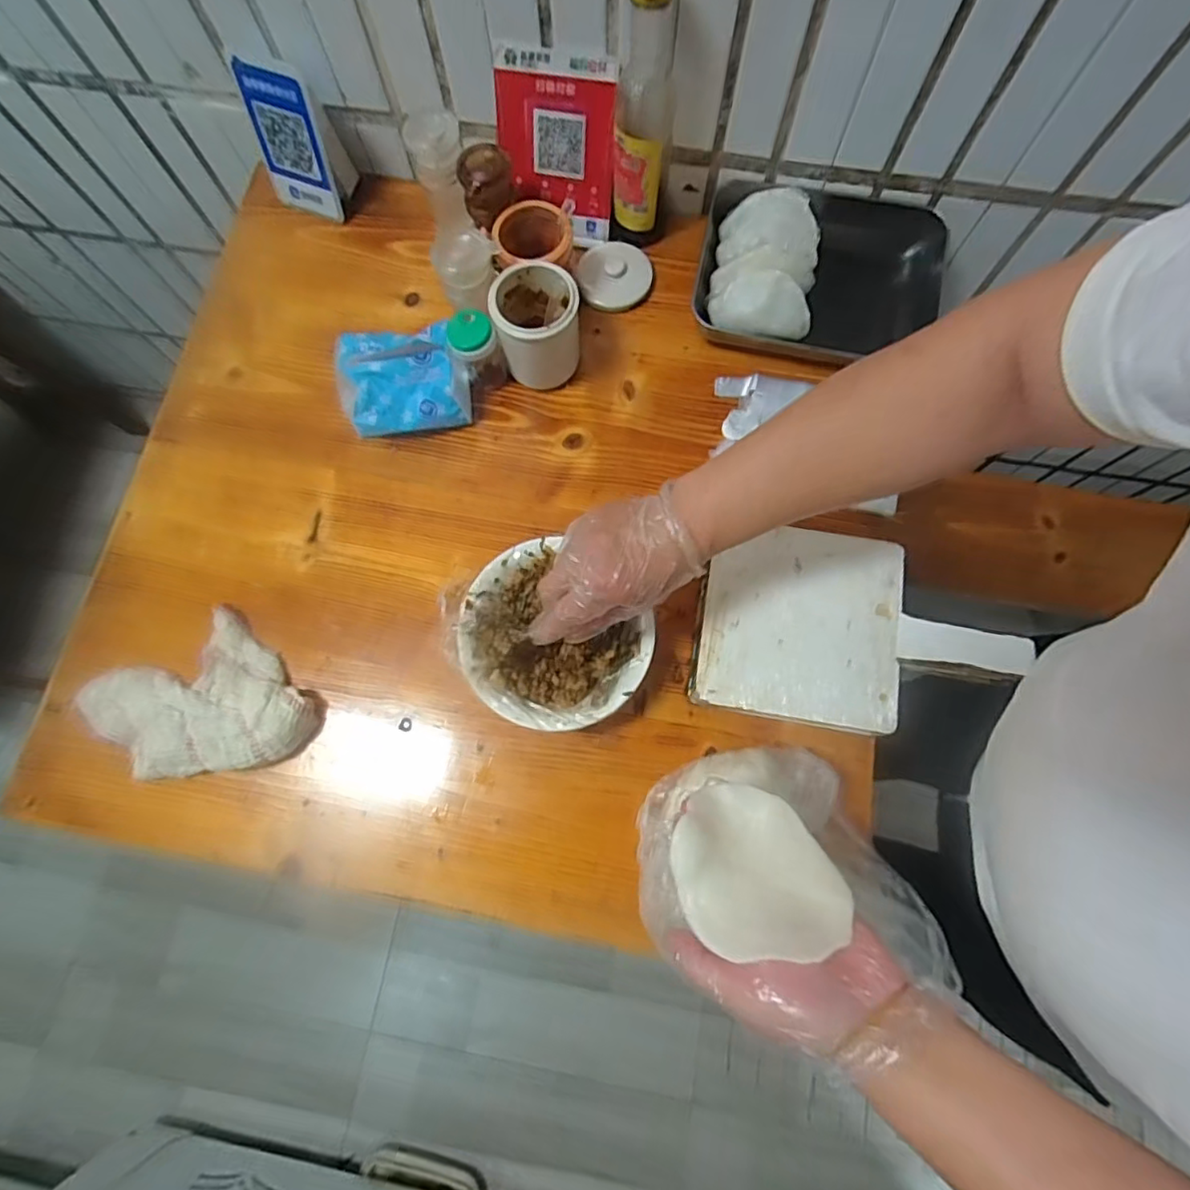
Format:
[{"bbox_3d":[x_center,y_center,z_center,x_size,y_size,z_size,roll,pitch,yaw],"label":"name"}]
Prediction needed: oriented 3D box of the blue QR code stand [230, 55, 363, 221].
[{"bbox_3d":[-0.334,-0.504,0.671,0.103,0.135,0.066,28,78,8],"label":"blue QR code stand"}]

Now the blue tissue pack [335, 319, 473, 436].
[{"bbox_3d":[-0.198,-0.221,0.625,0.129,0.073,0.092,-5,75,0],"label":"blue tissue pack"}]

